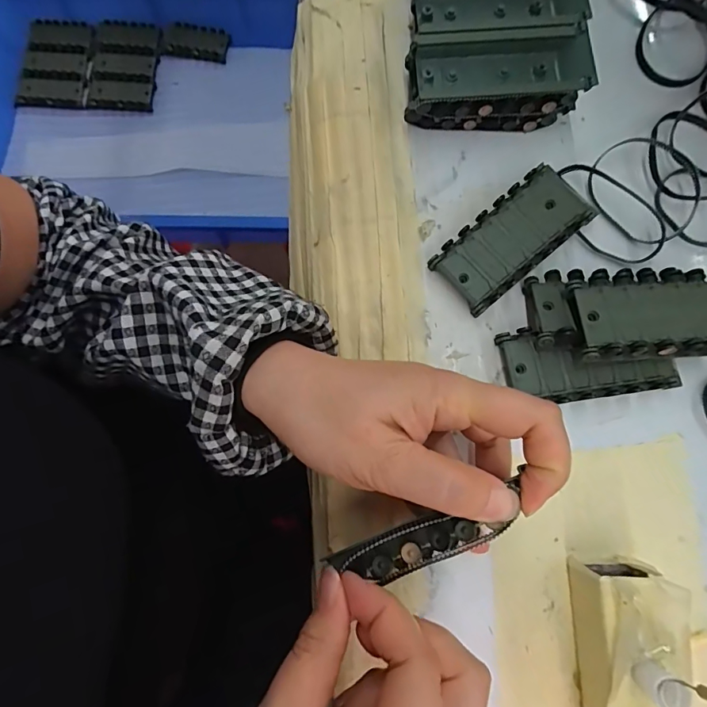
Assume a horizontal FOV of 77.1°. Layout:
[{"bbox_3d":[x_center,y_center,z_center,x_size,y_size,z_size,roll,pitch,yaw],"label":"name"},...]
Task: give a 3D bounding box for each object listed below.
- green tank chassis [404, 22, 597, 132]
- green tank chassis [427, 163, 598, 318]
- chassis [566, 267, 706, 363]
[{"bbox_3d":[0.083,-0.165,0.267,0.099,0.036,0.049,-2,78,1],"label":"green tank chassis"},{"bbox_3d":[0.091,-0.066,0.256,0.087,0.017,0.044,-39,80,-7],"label":"green tank chassis"},{"bbox_3d":[0.158,-0.022,0.228,0.088,0.014,0.049,-3,68,1],"label":"chassis"}]

